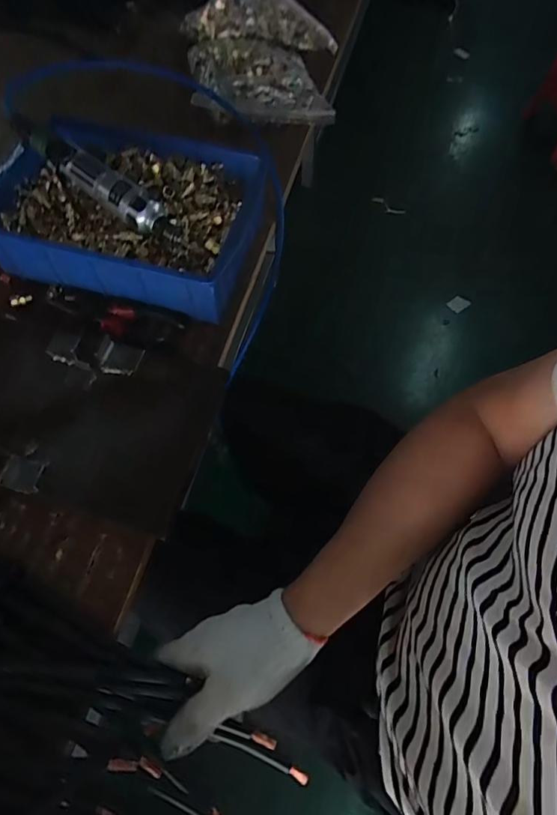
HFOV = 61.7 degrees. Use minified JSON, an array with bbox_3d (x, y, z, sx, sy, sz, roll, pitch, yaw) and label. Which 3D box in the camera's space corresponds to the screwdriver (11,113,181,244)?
[{"bbox_3d":[-0.202,-0.246,0.510,0.255,0.046,0.043,34,68,16],"label":"screwdriver"}]

